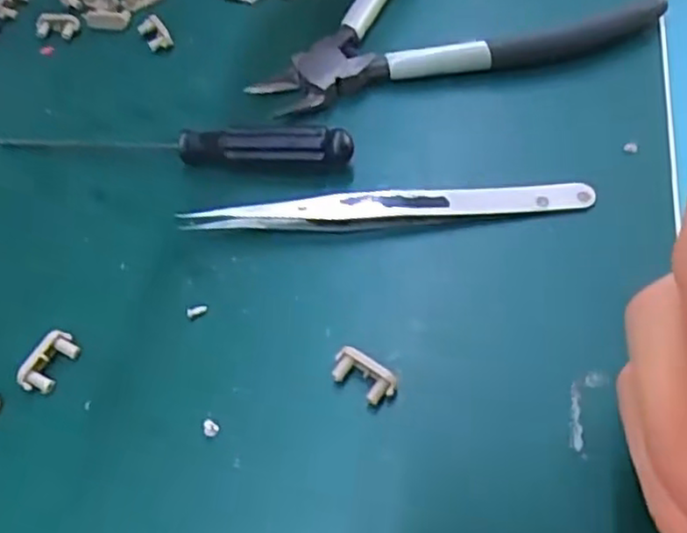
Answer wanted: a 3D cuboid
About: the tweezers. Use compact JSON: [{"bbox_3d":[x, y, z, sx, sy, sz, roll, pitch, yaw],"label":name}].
[{"bbox_3d":[0.014,-0.018,0.227,0.130,0.010,0.011,-6,54,3],"label":"tweezers"}]

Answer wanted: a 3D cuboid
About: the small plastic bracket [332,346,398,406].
[{"bbox_3d":[0.005,0.031,0.196,0.019,0.008,0.009,29,62,22],"label":"small plastic bracket"}]

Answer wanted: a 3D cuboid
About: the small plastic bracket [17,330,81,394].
[{"bbox_3d":[-0.087,0.028,0.207,0.009,0.007,0.020,19,59,19],"label":"small plastic bracket"}]

